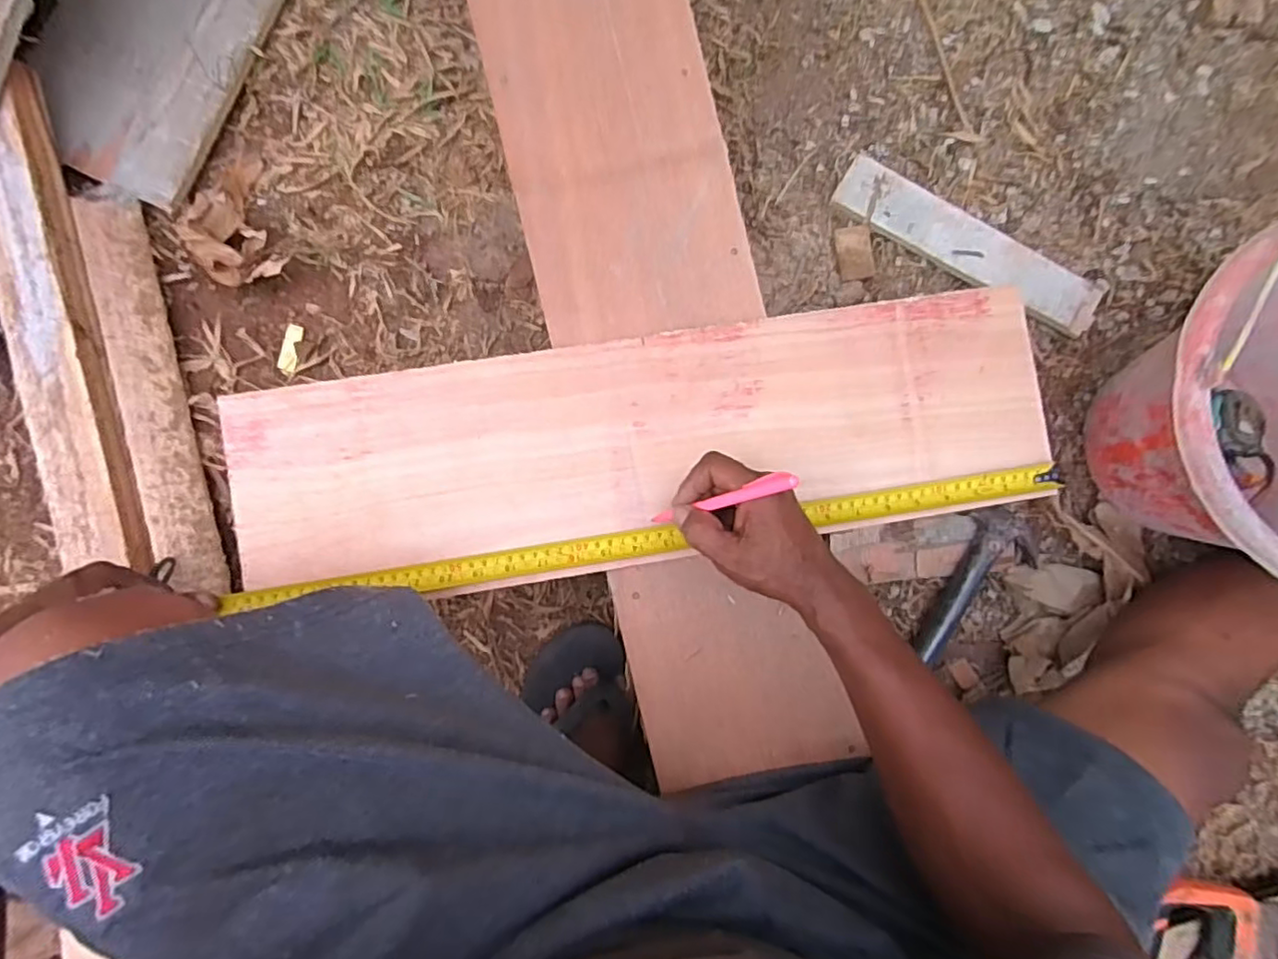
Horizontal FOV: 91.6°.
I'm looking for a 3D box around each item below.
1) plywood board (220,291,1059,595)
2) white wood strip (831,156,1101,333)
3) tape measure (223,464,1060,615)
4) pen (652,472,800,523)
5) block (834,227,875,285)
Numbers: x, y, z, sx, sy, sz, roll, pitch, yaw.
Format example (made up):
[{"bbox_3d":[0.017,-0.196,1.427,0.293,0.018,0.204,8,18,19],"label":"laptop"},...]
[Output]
[{"bbox_3d":[0.014,-0.029,0.511,0.662,0.016,0.184,-9,87,-4],"label":"plywood board"},{"bbox_3d":[0.352,-0.248,0.664,0.295,0.021,0.061,28,84,-2],"label":"white wood strip"},{"bbox_3d":[0.020,0.049,0.506,0.671,0.010,0.023,-8,87,-4],"label":"tape measure"},{"bbox_3d":[0.054,0.015,0.445,0.010,0.142,0.011,-17,87,-38],"label":"pen"},{"bbox_3d":[0.234,-0.244,0.669,0.038,0.012,0.060,-5,86,-5],"label":"block"}]

